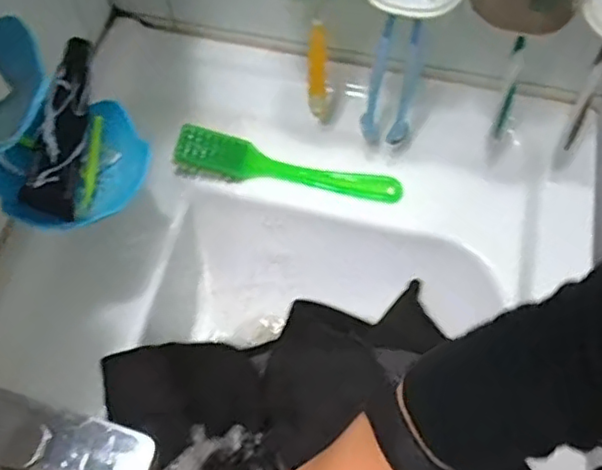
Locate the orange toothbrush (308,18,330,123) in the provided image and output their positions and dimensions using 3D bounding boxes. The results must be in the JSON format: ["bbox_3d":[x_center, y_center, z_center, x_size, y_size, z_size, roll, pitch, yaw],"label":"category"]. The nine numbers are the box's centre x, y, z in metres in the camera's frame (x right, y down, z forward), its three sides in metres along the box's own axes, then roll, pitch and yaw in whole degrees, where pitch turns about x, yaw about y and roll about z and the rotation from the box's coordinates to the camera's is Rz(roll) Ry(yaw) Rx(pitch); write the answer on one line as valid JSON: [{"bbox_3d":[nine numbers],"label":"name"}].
[{"bbox_3d":[0.014,-0.128,0.510,0.017,0.105,0.012,38,70,17],"label":"orange toothbrush"}]

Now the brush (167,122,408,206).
[{"bbox_3d":[-0.012,-0.057,0.572,0.204,0.039,0.035,12,65,6],"label":"brush"}]

